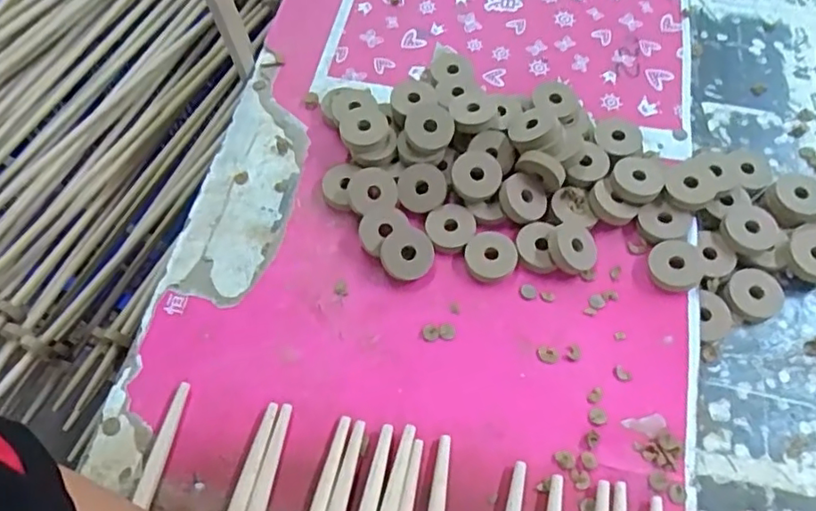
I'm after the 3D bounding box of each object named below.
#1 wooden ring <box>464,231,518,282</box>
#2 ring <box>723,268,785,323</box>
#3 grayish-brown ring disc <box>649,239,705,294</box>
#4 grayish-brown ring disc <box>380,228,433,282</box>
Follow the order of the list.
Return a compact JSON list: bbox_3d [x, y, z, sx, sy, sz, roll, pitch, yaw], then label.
[{"bbox_3d":[0.057,0.000,0.411,0.034,0.005,0.034,0,62,1],"label":"wooden ring"},{"bbox_3d":[0.232,0.026,0.403,0.040,0.008,0.034,-32,66,-15],"label":"ring"},{"bbox_3d":[0.181,0.007,0.404,0.038,0.009,0.034,-18,63,-8],"label":"grayish-brown ring disc"},{"bbox_3d":[-0.001,-0.001,0.405,0.035,0.004,0.034,0,91,10],"label":"grayish-brown ring disc"}]

